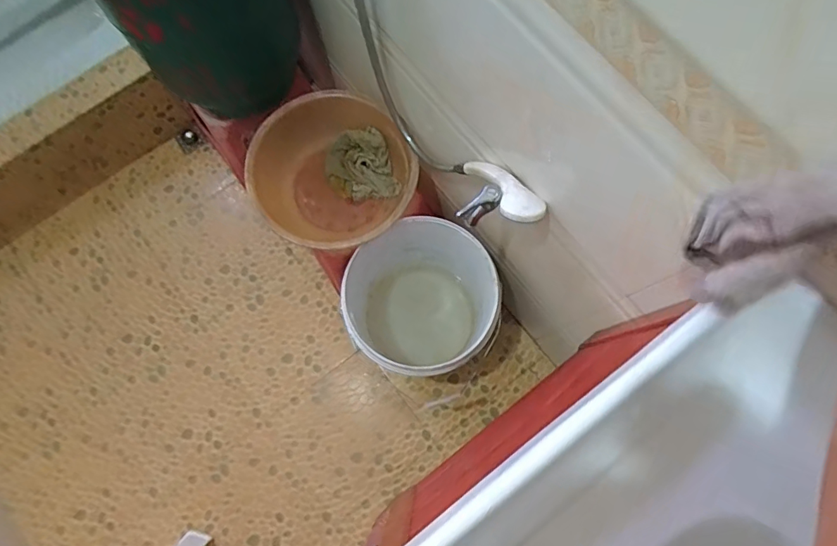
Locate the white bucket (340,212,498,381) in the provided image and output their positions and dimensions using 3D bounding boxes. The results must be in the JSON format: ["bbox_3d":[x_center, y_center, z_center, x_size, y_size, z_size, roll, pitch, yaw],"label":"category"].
[{"bbox_3d":[0.011,0.067,1.083,0.280,0.368,0.327,18,76,6],"label":"white bucket"}]

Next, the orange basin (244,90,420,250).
[{"bbox_3d":[-0.172,-0.189,1.009,0.305,0.153,0.315,0,75,1],"label":"orange basin"}]

